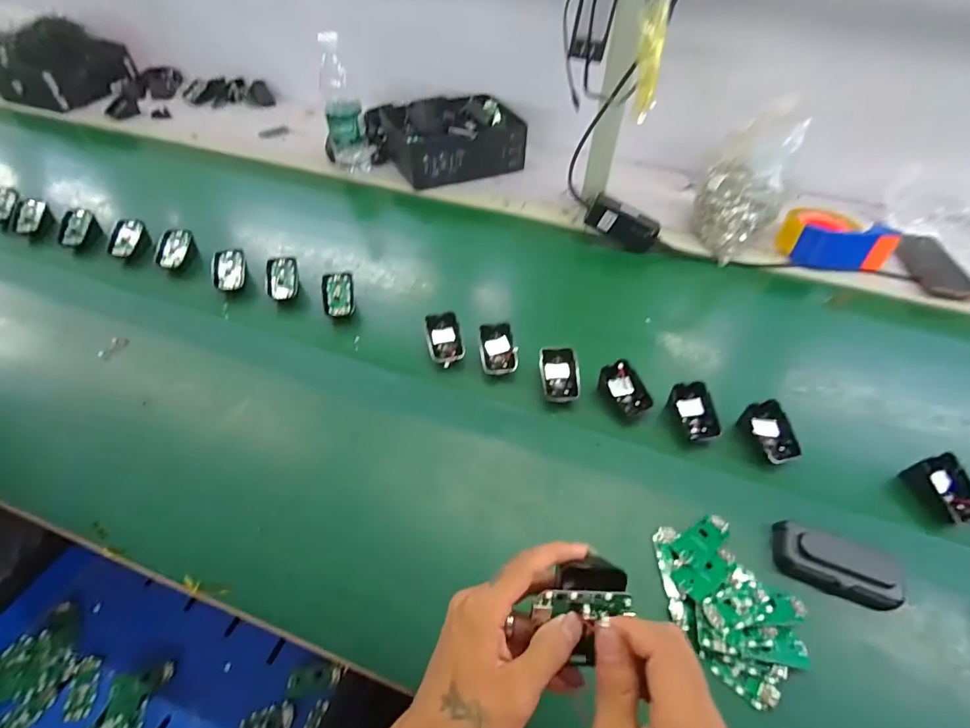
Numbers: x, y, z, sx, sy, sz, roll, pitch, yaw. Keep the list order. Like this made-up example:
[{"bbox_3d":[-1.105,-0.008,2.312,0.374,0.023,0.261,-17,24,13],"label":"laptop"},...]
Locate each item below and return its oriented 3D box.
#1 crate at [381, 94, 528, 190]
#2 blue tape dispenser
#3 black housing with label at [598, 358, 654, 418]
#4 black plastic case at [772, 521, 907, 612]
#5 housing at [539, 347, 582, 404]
[{"bbox_3d":[-0.054,-0.449,0.900,0.250,0.095,0.181,-21,54,-16],"label":"crate"},{"bbox_3d":[0.560,-0.206,0.727,0.149,0.055,0.095,18,53,14],"label":"blue tape dispenser"},{"bbox_3d":[0.171,0.035,0.550,0.047,0.040,0.065,-21,54,-16],"label":"black housing with label"},{"bbox_3d":[0.335,0.190,0.427,0.102,0.023,0.052,16,53,13],"label":"black plastic case"},{"bbox_3d":[0.093,0.017,0.563,0.046,0.039,0.065,-1,51,-1],"label":"housing"}]

